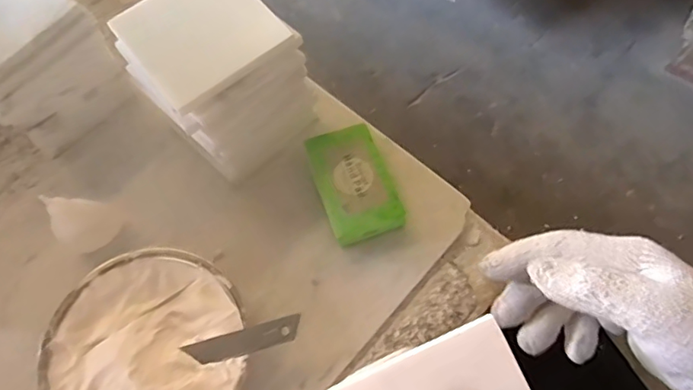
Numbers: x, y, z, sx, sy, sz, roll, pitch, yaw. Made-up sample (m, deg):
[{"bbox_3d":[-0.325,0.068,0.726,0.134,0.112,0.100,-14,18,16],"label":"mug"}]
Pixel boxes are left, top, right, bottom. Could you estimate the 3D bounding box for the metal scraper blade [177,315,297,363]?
[{"bbox_3d":[-0.074,0.105,0.385,0.085,0.004,0.018,-17,82,3],"label":"metal scraper blade"}]

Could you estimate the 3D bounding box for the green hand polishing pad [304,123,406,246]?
[{"bbox_3d":[0.006,-0.006,0.460,0.058,0.034,0.094,-19,68,-9],"label":"green hand polishing pad"}]

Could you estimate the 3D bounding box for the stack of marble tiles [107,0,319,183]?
[{"bbox_3d":[-0.100,-0.086,0.446,0.110,0.136,0.120,-37,72,-15],"label":"stack of marble tiles"}]

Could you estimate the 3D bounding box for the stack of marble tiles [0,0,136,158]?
[{"bbox_3d":[-0.269,-0.114,0.473,0.116,0.127,0.109,42,72,16],"label":"stack of marble tiles"}]

